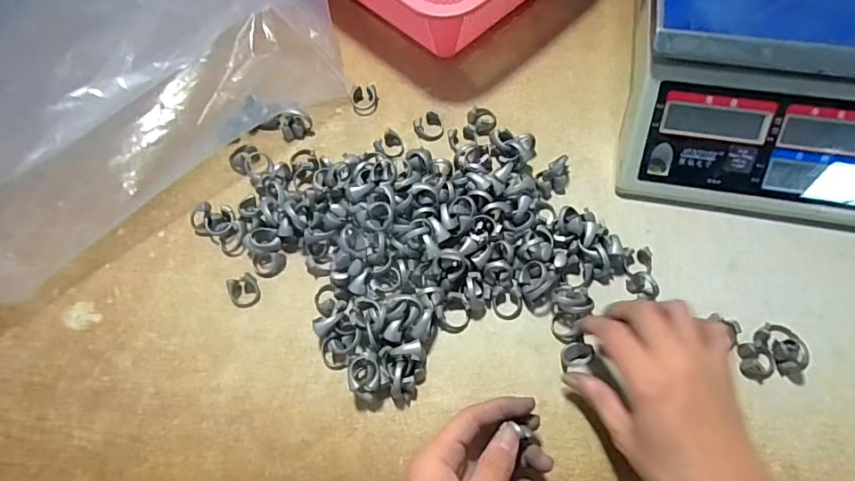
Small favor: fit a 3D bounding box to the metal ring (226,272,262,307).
[{"bbox_3d":[-0.140,0.039,0.383,0.023,0.013,0.022,-1,63,2],"label":"metal ring"}]

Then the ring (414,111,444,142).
[{"bbox_3d":[0.001,-0.102,0.447,0.026,0.010,0.026,-1,63,2],"label":"ring"}]

